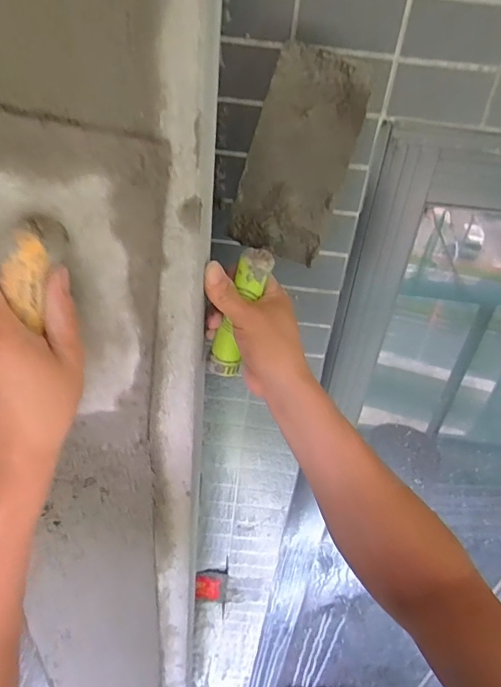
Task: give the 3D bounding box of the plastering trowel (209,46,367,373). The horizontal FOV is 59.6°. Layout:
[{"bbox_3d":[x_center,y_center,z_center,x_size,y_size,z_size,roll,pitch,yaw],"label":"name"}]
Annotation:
[{"bbox_3d":[0.021,-0.113,0.416,0.091,0.288,0.074,25,13,25],"label":"plastering trowel"}]

